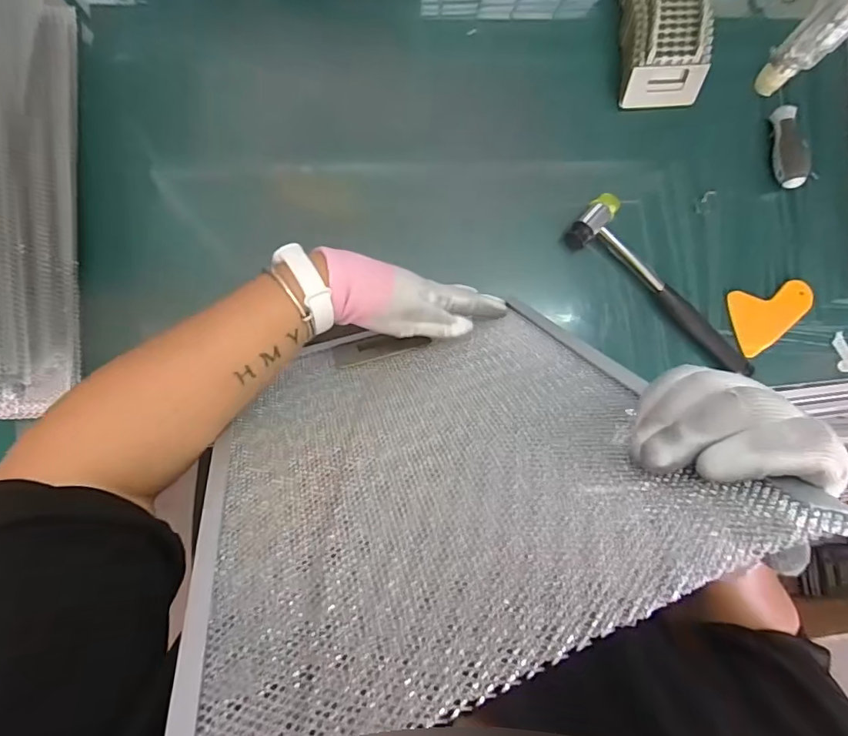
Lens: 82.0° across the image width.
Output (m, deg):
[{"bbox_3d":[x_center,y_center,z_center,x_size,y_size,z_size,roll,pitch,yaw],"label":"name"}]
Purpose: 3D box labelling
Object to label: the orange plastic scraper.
[{"bbox_3d":[0.385,-0.056,0.534,0.091,0.010,0.069,-13,88,-8],"label":"orange plastic scraper"}]

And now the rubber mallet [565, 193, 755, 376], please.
[{"bbox_3d":[0.254,-0.085,0.509,0.234,0.030,0.060,38,82,-3],"label":"rubber mallet"}]

